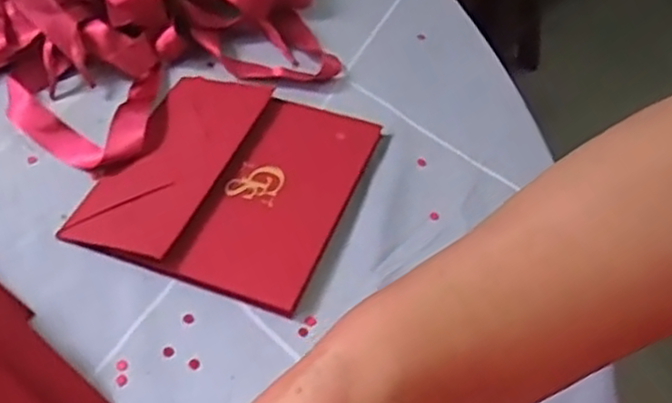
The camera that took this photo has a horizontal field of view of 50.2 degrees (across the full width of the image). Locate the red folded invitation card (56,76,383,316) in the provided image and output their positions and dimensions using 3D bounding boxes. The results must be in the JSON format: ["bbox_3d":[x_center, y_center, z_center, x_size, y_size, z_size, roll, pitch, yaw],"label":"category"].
[{"bbox_3d":[-0.059,-0.016,0.404,0.135,0.011,0.141,17,53,13],"label":"red folded invitation card"}]

